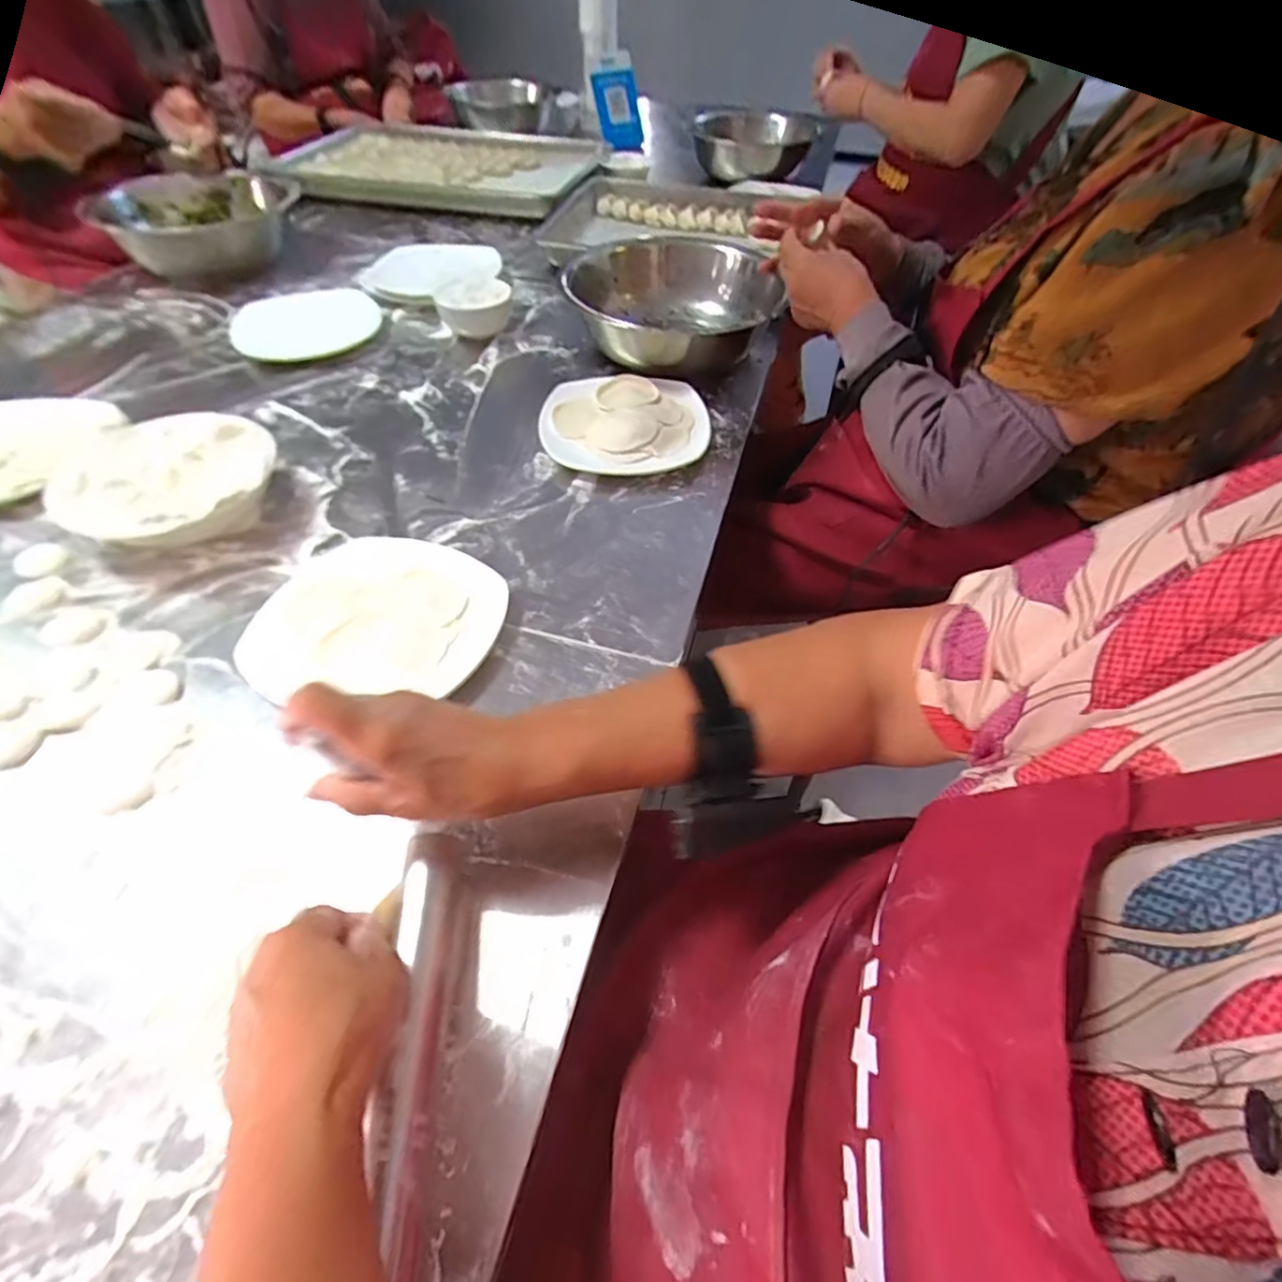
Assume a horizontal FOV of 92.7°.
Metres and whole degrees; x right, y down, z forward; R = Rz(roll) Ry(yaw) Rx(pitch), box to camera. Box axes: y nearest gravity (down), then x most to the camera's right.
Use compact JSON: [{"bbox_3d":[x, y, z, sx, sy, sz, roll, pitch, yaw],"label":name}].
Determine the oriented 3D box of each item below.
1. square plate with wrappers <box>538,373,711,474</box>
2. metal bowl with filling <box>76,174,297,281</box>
[{"bbox_3d":[-0.018,-0.243,0.680,0.179,0.028,0.168,-5,51,-8],"label":"square plate with wrappers"},{"bbox_3d":[-0.658,-0.632,0.923,0.262,0.082,0.220,-11,52,-13],"label":"metal bowl with filling"}]

